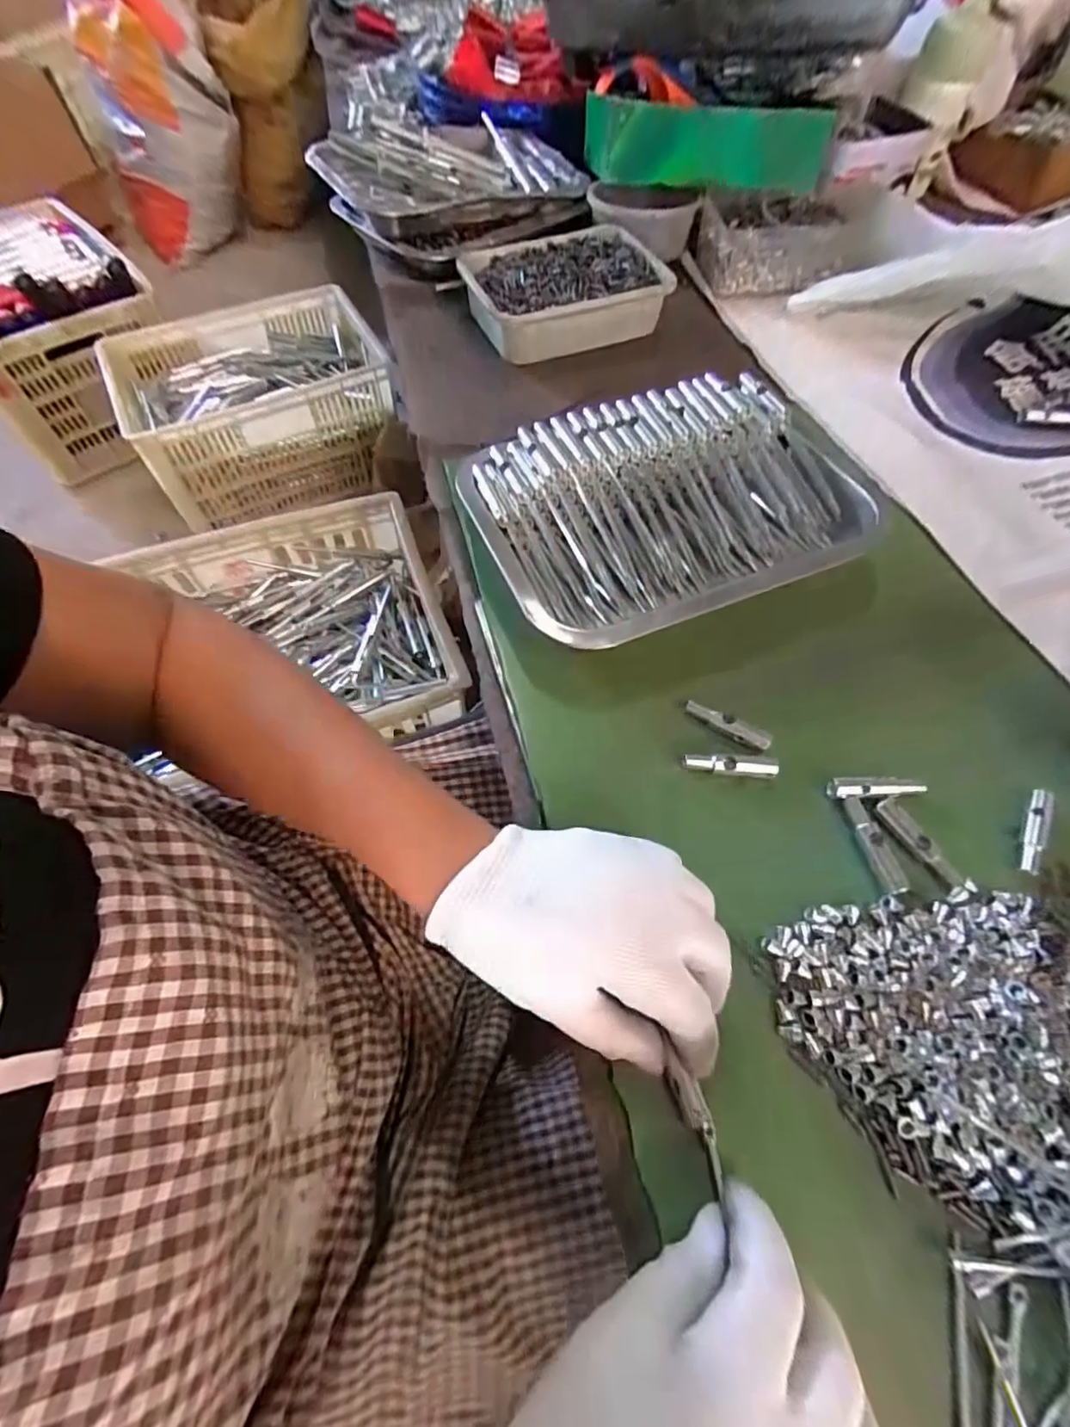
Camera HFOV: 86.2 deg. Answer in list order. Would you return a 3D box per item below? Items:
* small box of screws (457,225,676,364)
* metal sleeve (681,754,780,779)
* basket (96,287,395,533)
[{"bbox_3d":[0.026,-0.397,0.542,0.181,0.049,0.129,-20,64,-9],"label":"small box of screws"},{"bbox_3d":[0.109,0.029,0.321,0.052,0.009,0.011,4,61,3],"label":"metal sleeve"},{"bbox_3d":[-0.532,-0.611,1.143,0.471,0.206,0.332,-25,65,-12],"label":"basket"}]

